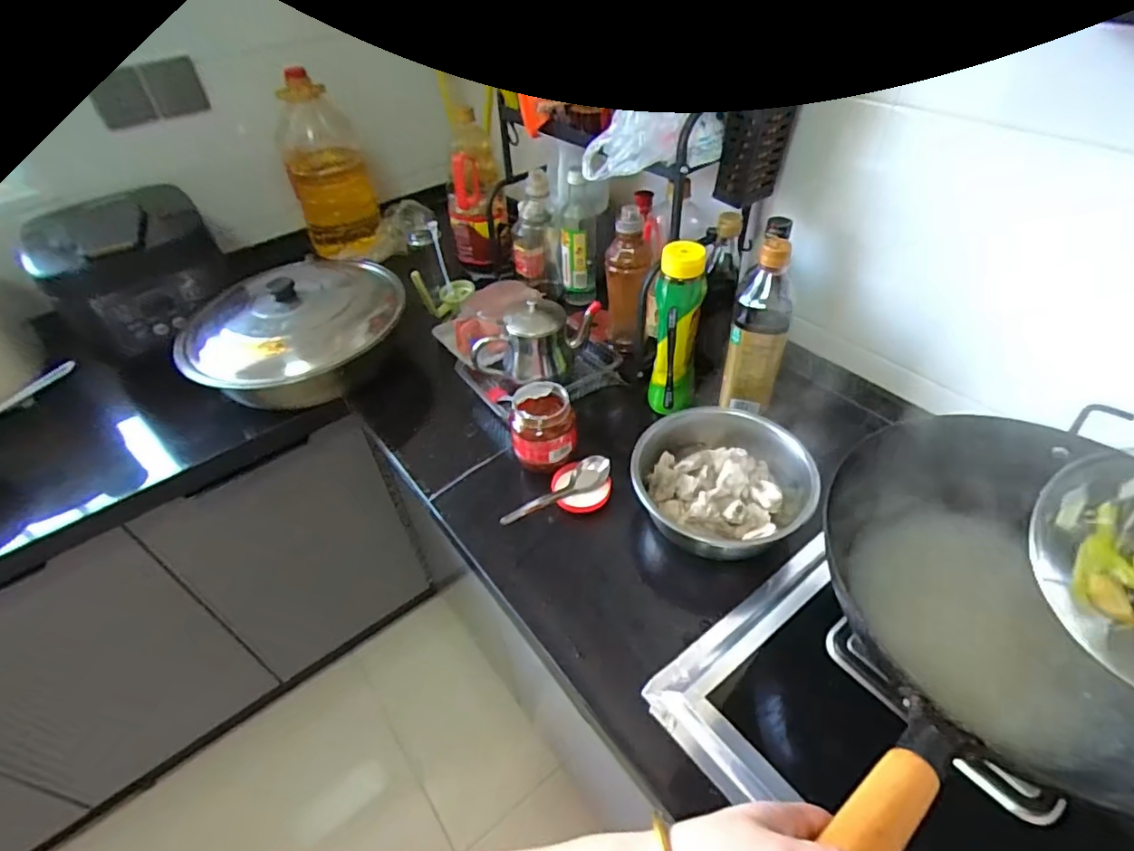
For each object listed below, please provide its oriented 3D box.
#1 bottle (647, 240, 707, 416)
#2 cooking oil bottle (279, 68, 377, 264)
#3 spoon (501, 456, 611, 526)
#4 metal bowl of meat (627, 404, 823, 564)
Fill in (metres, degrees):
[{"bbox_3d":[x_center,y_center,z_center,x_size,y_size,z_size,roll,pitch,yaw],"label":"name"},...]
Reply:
[{"bbox_3d":[0.148,-0.122,0.763,0.061,0.231,0.063,7,45,12],"label":"bottle"},{"bbox_3d":[-0.488,-0.519,1.162,0.162,0.308,0.149,-17,46,-13],"label":"cooking oil bottle"},{"bbox_3d":[-0.015,0.083,0.702,0.157,0.032,0.032,-25,48,-21],"label":"spoon"},{"bbox_3d":[0.175,0.062,0.677,0.186,0.091,0.193,-2,44,2],"label":"metal bowl of meat"}]

